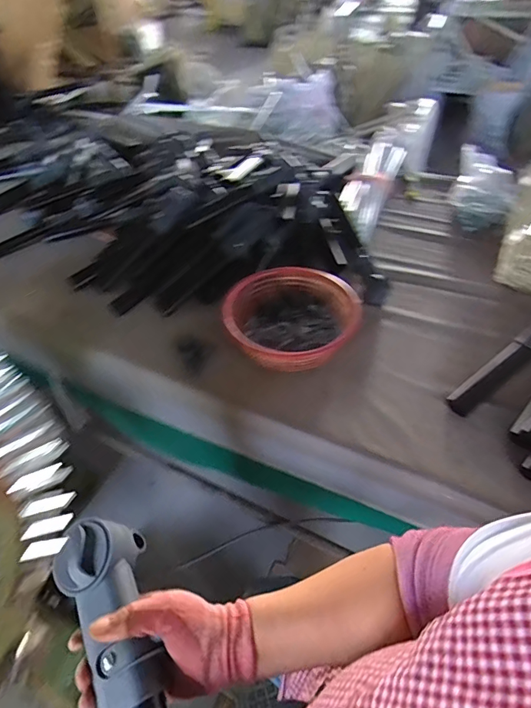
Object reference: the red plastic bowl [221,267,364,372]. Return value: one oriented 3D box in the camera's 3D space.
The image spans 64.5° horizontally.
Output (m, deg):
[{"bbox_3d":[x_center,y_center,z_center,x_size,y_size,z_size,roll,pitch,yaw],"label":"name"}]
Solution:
[{"bbox_3d":[0.057,-0.076,0.984,0.283,0.095,0.305,34,57,30],"label":"red plastic bowl"}]

